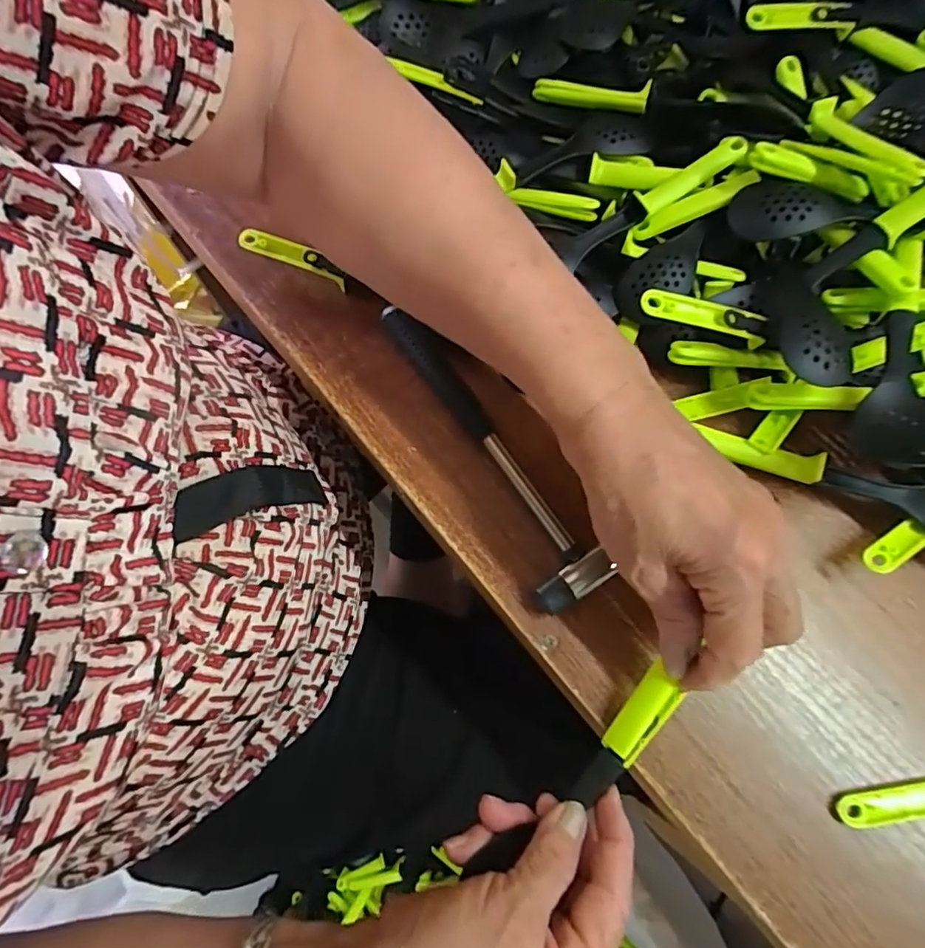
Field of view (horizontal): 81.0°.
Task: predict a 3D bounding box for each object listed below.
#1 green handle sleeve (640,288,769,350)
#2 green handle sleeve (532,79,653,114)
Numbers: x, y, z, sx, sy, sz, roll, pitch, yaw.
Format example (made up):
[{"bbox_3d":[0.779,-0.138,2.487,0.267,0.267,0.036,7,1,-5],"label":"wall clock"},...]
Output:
[{"bbox_3d":[0.132,-0.087,0.295,0.074,0.009,0.015,12,73,-11],"label":"green handle sleeve"},{"bbox_3d":[0.083,-0.250,0.353,0.074,0.018,0.011,16,74,5],"label":"green handle sleeve"}]

